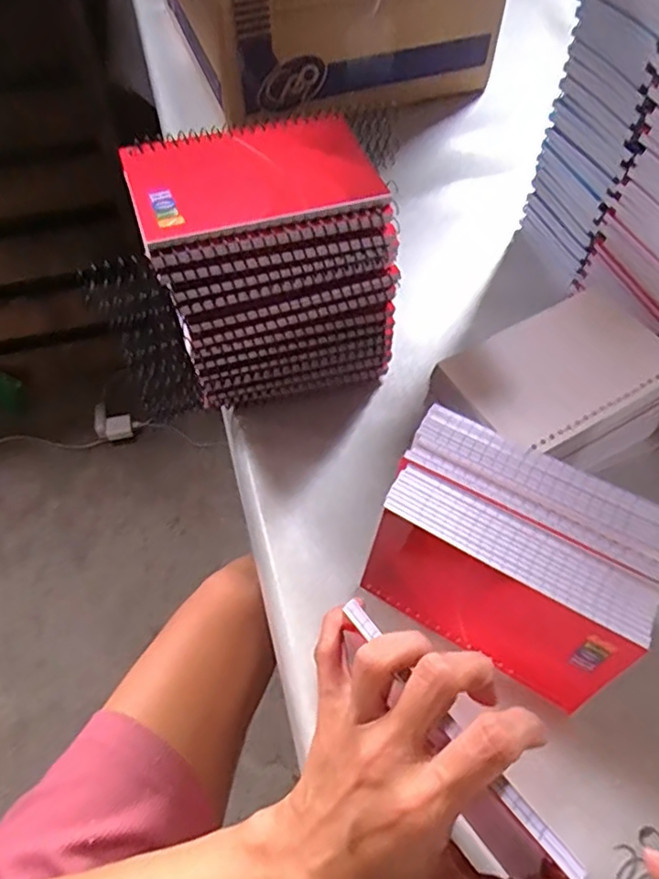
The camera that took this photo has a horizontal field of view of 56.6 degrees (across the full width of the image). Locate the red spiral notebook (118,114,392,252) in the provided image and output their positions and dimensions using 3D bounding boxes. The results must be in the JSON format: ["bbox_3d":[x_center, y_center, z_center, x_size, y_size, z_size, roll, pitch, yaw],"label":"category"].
[{"bbox_3d":[-0.041,-0.144,0.331,0.128,0.015,0.081,-17,58,-11],"label":"red spiral notebook"}]

